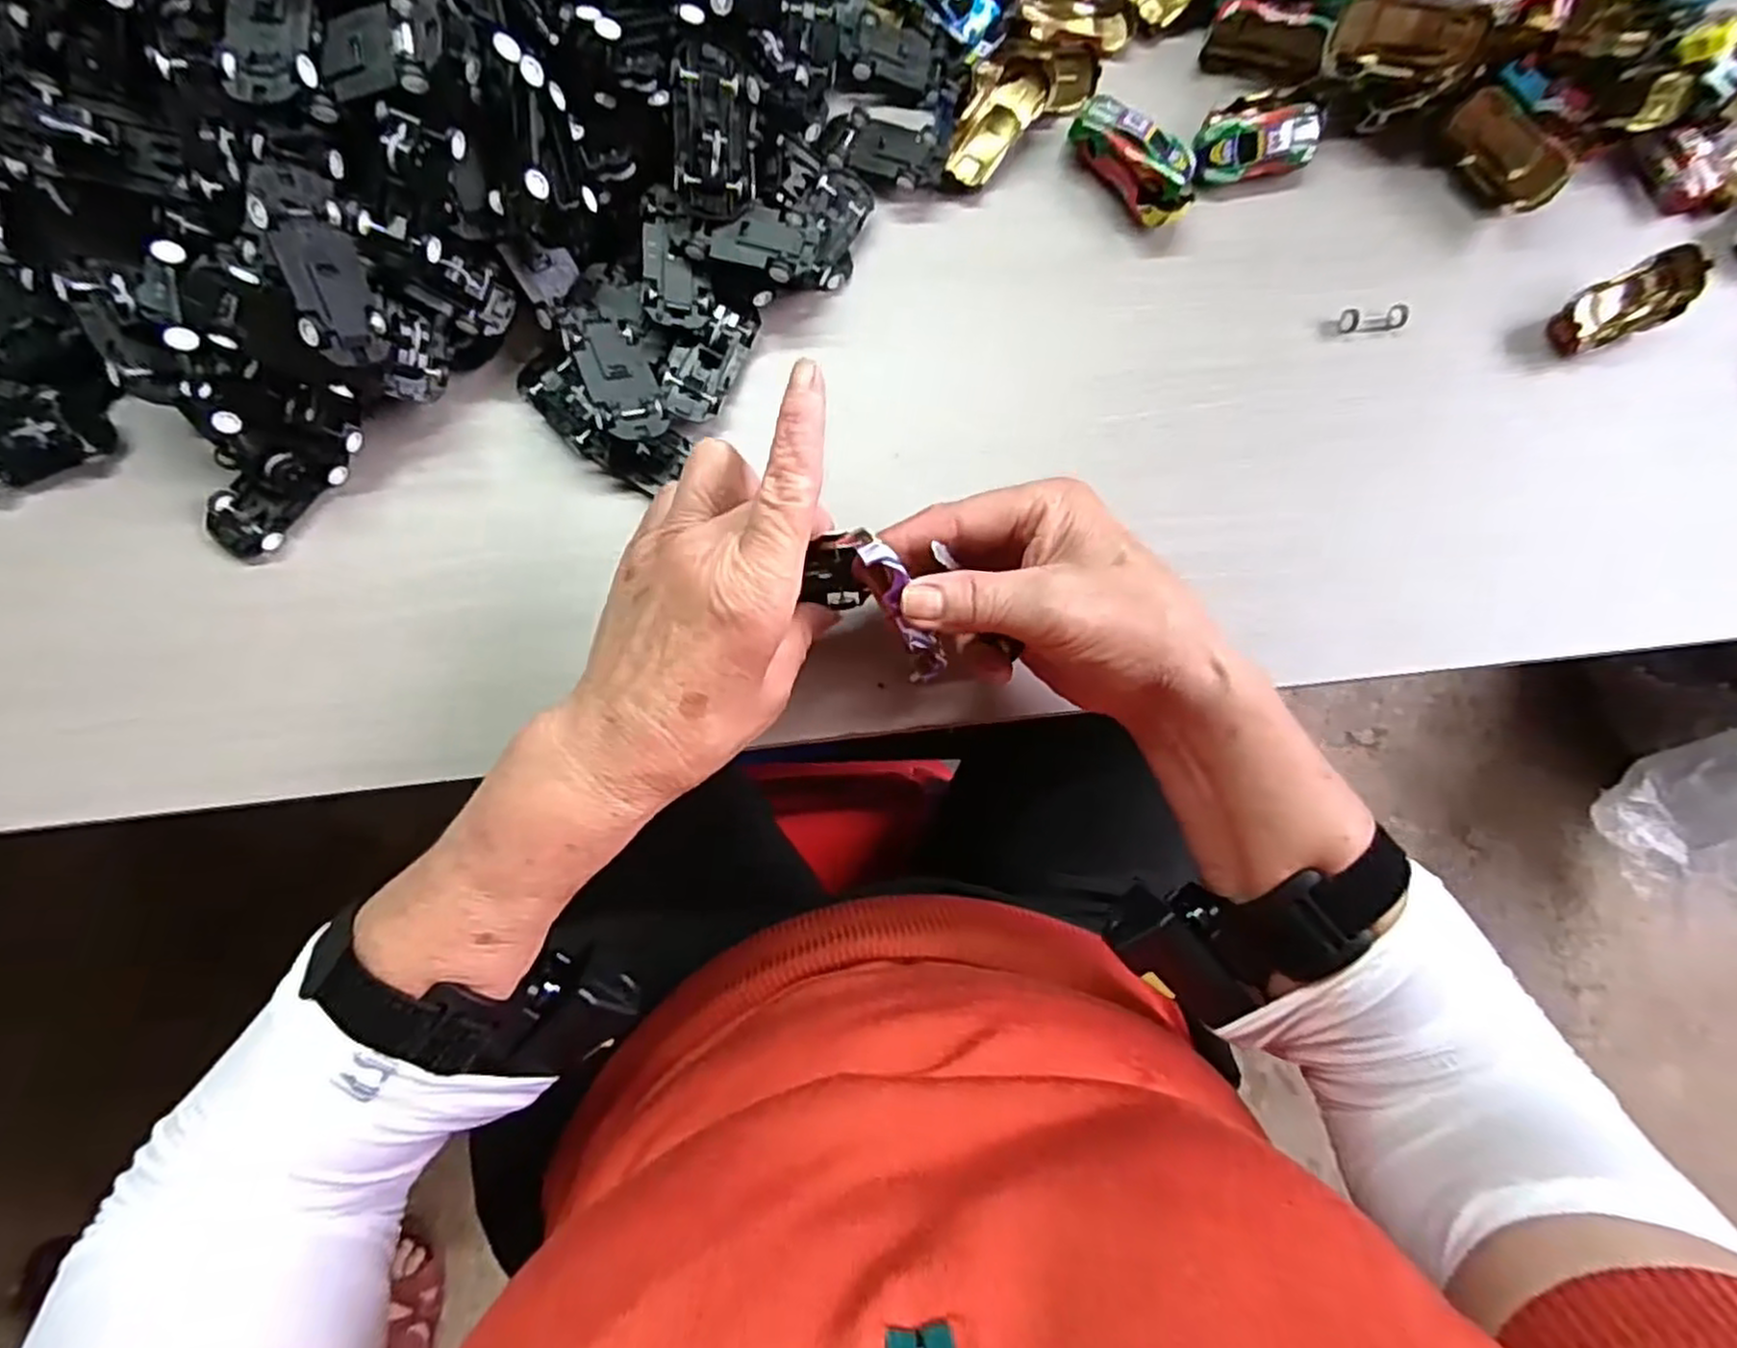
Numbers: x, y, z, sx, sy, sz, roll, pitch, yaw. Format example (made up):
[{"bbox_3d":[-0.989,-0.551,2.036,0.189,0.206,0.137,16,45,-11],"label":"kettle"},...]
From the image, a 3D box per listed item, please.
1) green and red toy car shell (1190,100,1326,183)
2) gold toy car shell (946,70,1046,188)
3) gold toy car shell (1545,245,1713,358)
[{"bbox_3d":[0.195,-0.266,0.386,0.072,0.018,0.026,-20,85,-5],"label":"green and red toy car shell"},{"bbox_3d":[0.062,-0.269,0.380,0.025,0.016,0.059,36,83,1],"label":"gold toy car shell"},{"bbox_3d":[0.385,-0.188,0.387,0.067,0.025,0.031,-24,85,-6],"label":"gold toy car shell"}]

